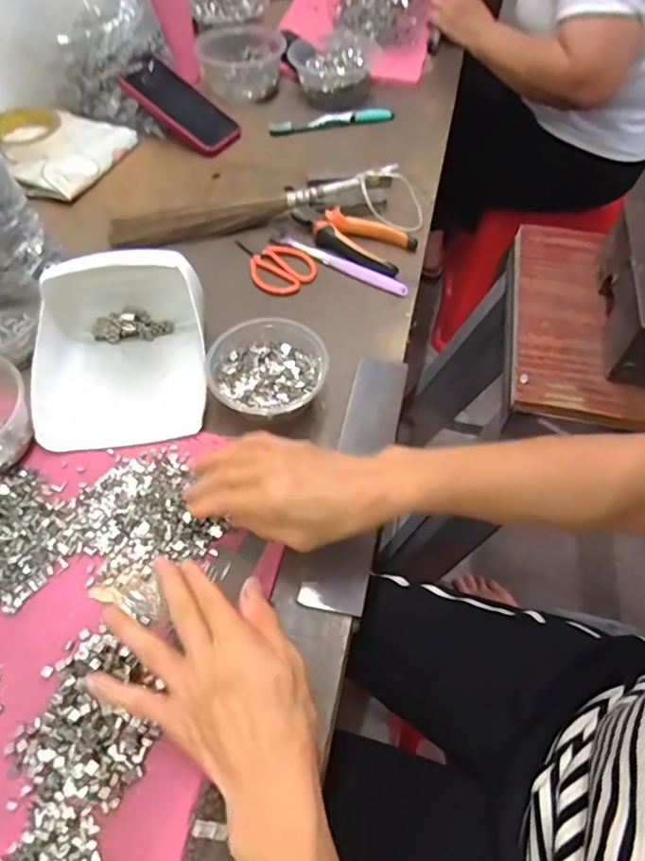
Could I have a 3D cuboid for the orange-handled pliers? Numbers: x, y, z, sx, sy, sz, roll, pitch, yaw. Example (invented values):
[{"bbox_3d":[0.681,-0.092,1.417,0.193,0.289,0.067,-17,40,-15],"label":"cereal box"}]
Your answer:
[{"bbox_3d":[0.032,-0.227,0.621,0.145,0.020,0.063,27,61,17],"label":"orange-handled pliers"}]

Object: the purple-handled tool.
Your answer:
[{"bbox_3d":[0.024,-0.190,0.606,0.162,0.008,0.014,28,61,18],"label":"purple-handled tool"}]

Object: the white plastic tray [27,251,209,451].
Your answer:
[{"bbox_3d":[-0.188,-0.081,0.484,0.154,0.076,0.175,-7,57,-4],"label":"white plastic tray"}]

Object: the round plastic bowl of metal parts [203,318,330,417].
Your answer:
[{"bbox_3d":[-0.051,-0.051,0.485,0.103,0.054,0.096,0,57,1],"label":"round plastic bowl of metal parts"}]

